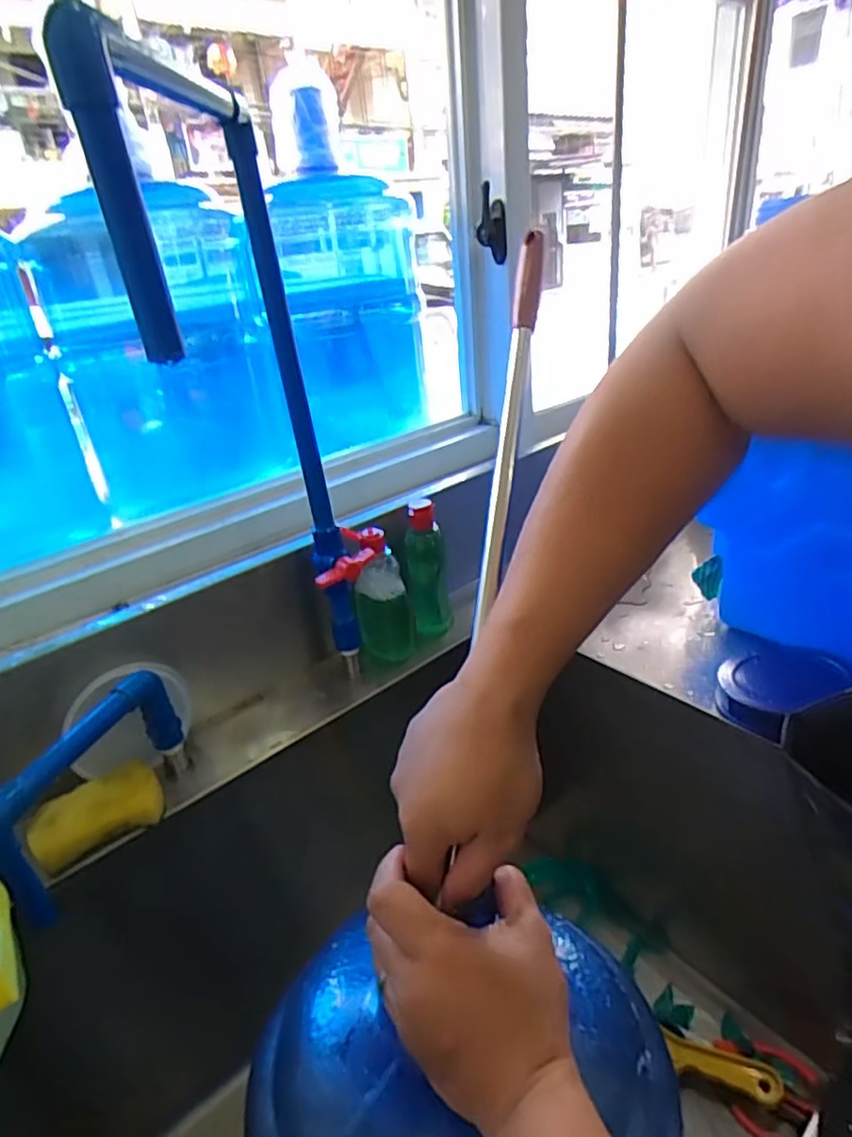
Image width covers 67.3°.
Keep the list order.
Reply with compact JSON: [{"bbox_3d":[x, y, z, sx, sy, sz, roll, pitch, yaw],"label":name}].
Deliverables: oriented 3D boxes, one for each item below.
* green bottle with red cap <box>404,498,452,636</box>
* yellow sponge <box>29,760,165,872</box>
[{"bbox_3d":[0.001,-0.002,0.756,0.047,0.160,0.054,-4,28,0],"label":"green bottle with red cap"},{"bbox_3d":[-0.281,0.206,0.548,0.100,0.028,0.060,-20,31,-28],"label":"yellow sponge"}]

